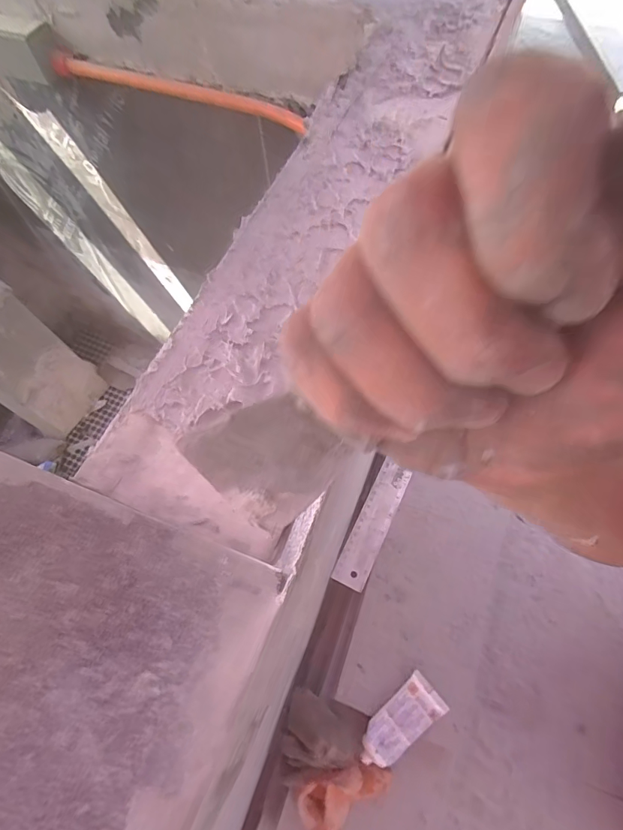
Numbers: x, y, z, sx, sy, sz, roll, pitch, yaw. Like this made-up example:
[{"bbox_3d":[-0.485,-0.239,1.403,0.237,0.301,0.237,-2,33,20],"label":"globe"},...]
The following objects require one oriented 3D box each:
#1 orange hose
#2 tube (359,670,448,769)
[{"bbox_3d":[-0.218,-0.519,0.700,0.466,0.029,0.026,22,65,13],"label":"orange hose"},{"bbox_3d":[0.090,0.312,0.445,0.095,0.013,0.042,-36,66,-16],"label":"tube"}]

